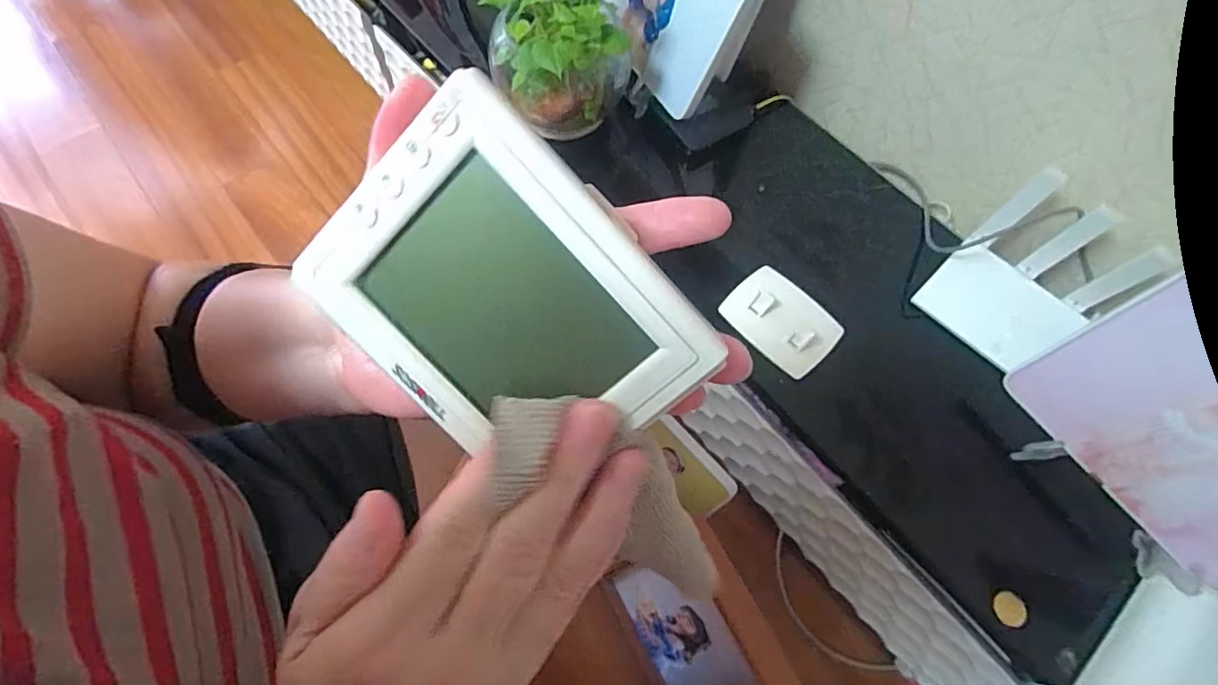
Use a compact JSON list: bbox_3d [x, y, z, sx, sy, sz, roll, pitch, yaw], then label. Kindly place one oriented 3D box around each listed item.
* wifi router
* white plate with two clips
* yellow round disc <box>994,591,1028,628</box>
[{"bbox_3d":[0.462,-0.072,0.592,0.151,0.131,0.157,-33,72,-16],"label":"wifi router"},{"bbox_3d":[0.199,-0.027,0.618,0.095,0.012,0.124,-38,74,-17],"label":"white plate with two clips"},{"bbox_3d":[0.386,0.256,0.521,0.031,0.006,0.031,1,67,-3],"label":"yellow round disc"}]

